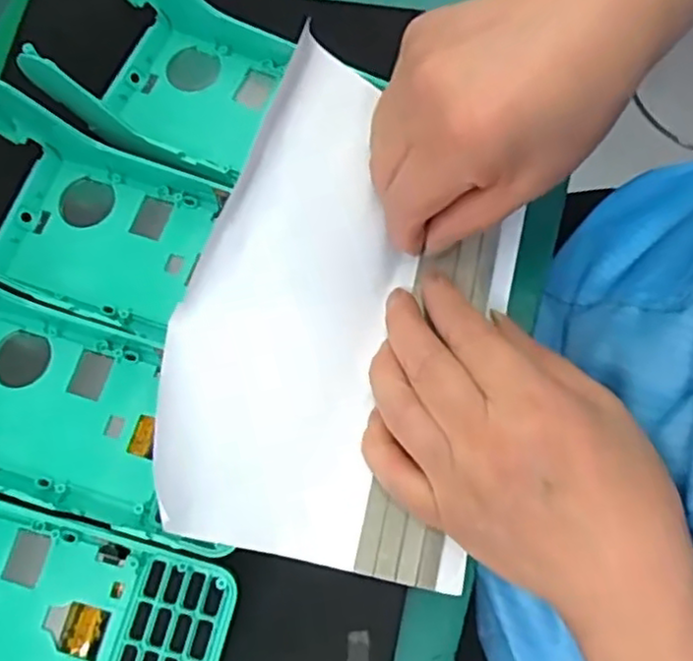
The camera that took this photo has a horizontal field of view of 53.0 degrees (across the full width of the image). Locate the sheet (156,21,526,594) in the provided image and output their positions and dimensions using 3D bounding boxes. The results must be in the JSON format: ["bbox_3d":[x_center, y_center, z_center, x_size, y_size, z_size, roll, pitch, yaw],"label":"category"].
[{"bbox_3d":[0.003,-0.005,0.284,0.132,0.026,0.194,20,79,-22],"label":"sheet"}]

